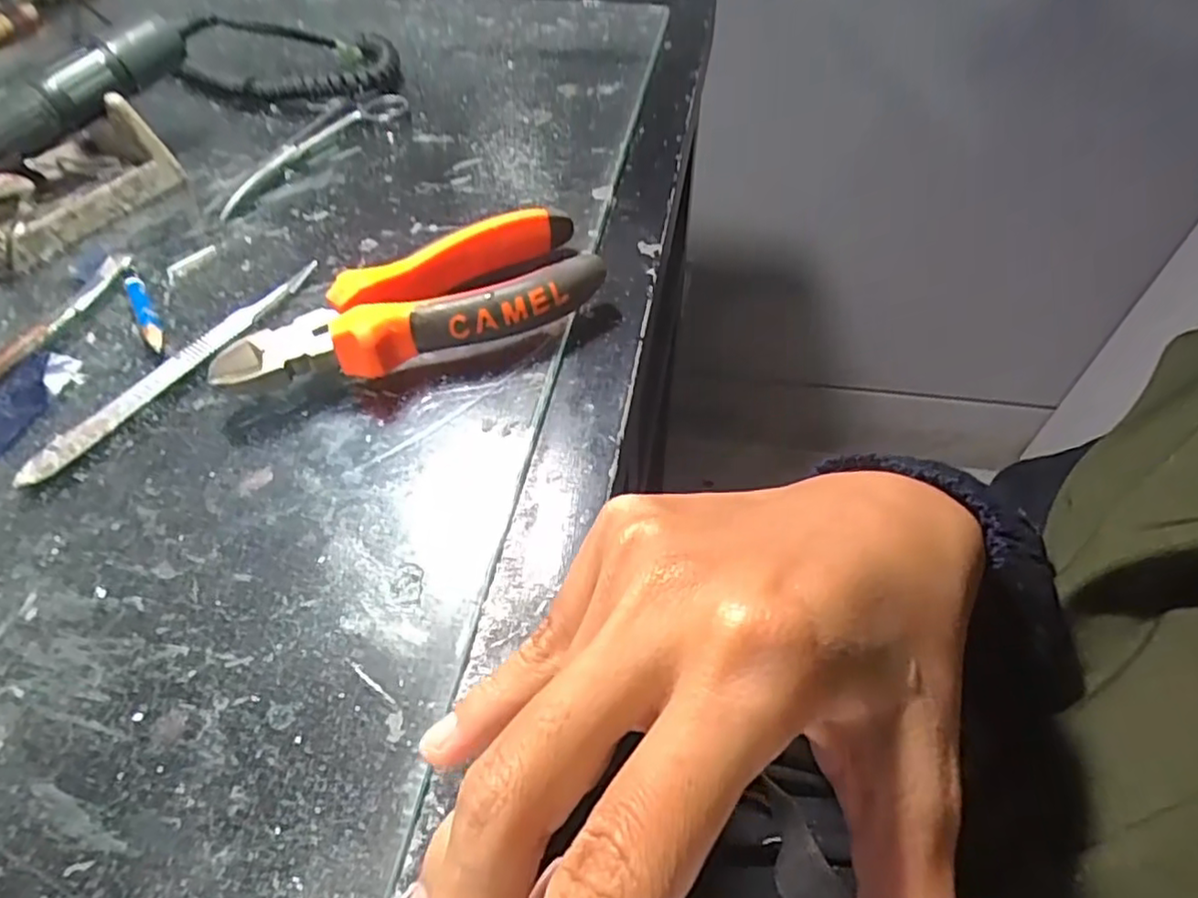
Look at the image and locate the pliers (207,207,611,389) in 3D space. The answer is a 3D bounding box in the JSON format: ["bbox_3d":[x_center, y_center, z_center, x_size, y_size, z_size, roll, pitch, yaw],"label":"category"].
[{"bbox_3d":[-0.073,-0.057,0.273,0.147,0.027,0.056,-18,54,-14],"label":"pliers"}]

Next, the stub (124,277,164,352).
[{"bbox_3d":[-0.192,-0.058,0.287,0.007,0.008,0.048,-28,57,-20],"label":"stub"}]

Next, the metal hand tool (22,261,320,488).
[{"bbox_3d":[-0.165,-0.035,0.272,0.010,0.005,0.137,25,56,18],"label":"metal hand tool"}]

